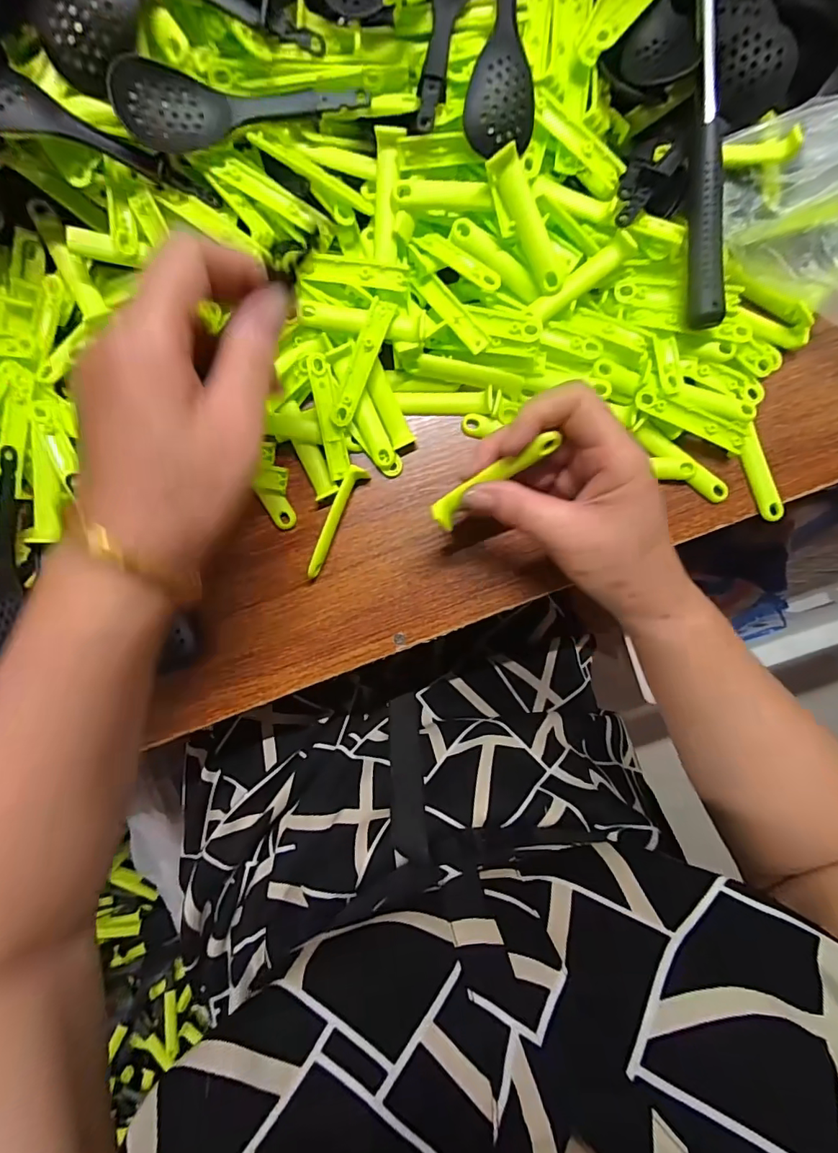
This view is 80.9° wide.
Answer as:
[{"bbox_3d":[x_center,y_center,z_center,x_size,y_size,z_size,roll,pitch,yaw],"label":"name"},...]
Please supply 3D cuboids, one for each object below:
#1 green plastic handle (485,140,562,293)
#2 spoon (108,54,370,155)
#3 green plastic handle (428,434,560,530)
[{"bbox_3d":[0.064,-0.203,0.283,0.016,0.011,0.075,-30,108,2],"label":"green plastic handle"},{"bbox_3d":[-0.091,-0.250,0.261,0.123,0.031,0.030,-4,90,-1],"label":"spoon"},{"bbox_3d":[0.040,-0.051,0.264,0.073,0.008,0.016,-32,95,15],"label":"green plastic handle"}]

